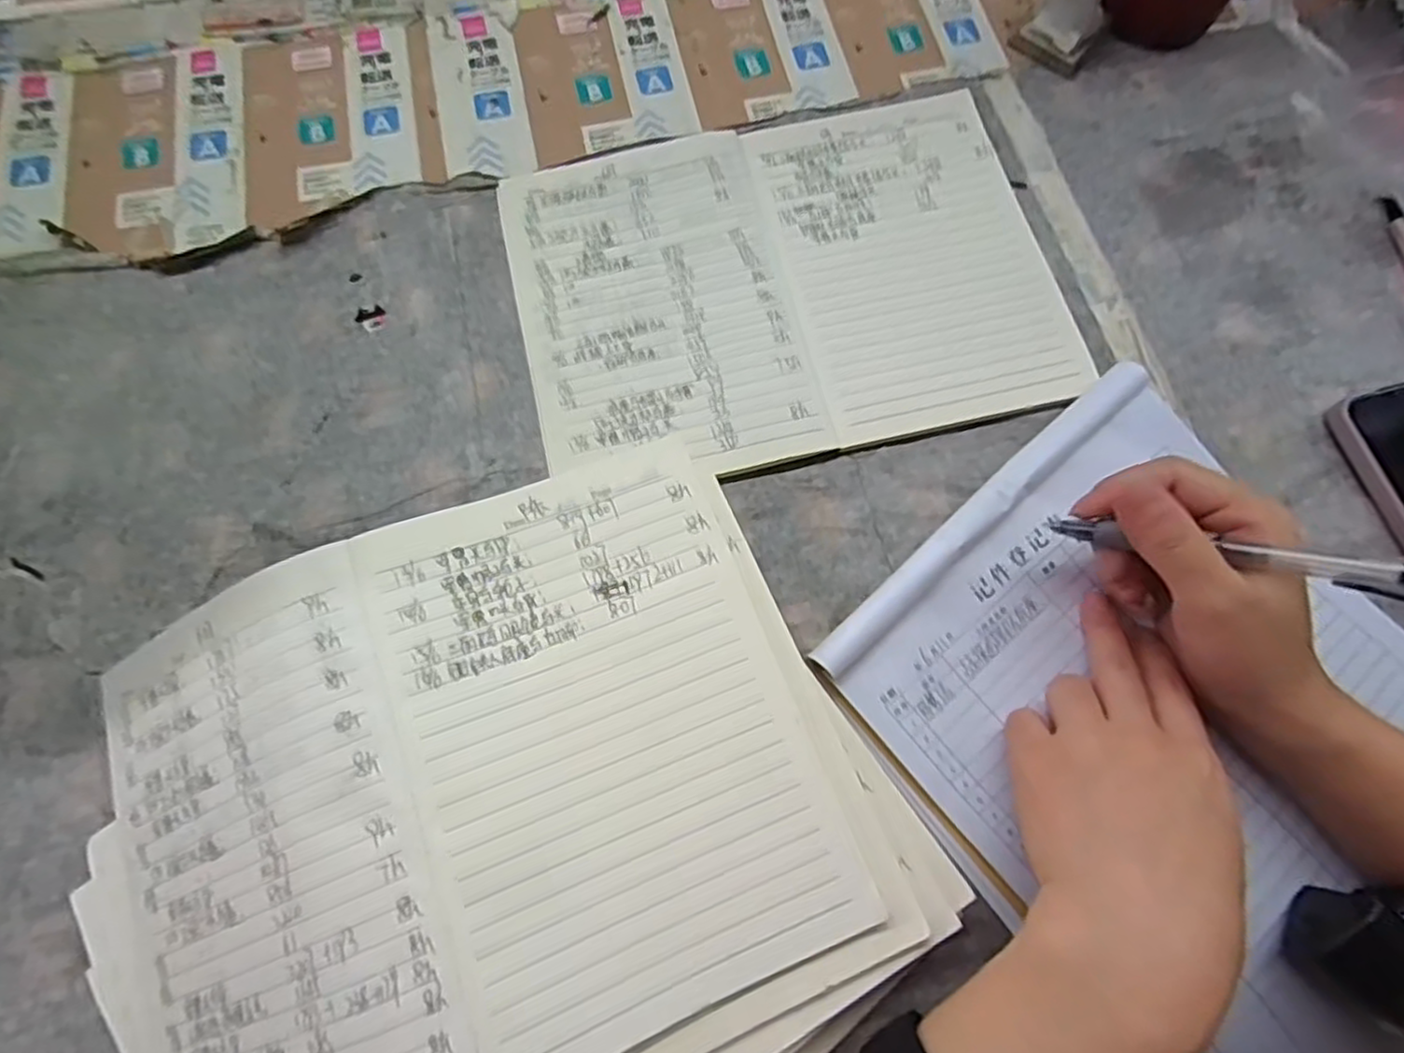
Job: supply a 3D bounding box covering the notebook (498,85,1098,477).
[{"bbox_3d":[0.041,-0.134,0.369,0.270,0.010,0.207,-14,73,-5],"label":"notebook"}]

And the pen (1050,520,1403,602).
[{"bbox_3d":[0.198,0.011,0.249,0.135,0.015,0.010,12,69,38],"label":"pen"}]

